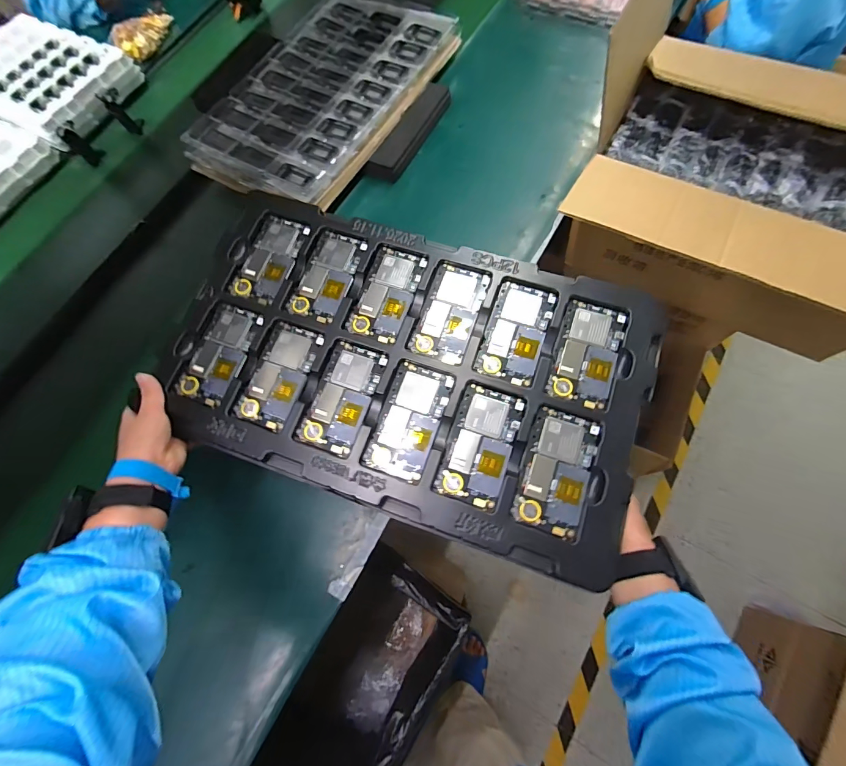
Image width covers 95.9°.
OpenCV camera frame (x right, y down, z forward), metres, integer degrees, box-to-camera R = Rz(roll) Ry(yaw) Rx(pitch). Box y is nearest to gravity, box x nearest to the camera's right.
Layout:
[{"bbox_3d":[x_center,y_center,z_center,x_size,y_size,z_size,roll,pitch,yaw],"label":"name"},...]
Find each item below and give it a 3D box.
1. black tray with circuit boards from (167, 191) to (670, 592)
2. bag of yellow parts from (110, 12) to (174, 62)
[{"bbox_3d":[-0.019,-0.026,0.449,0.540,0.017,0.327,18,75,8],"label":"black tray with circuit boards"},{"bbox_3d":[-0.658,-0.833,0.902,0.092,0.036,0.171,14,67,5],"label":"bag of yellow parts"}]

